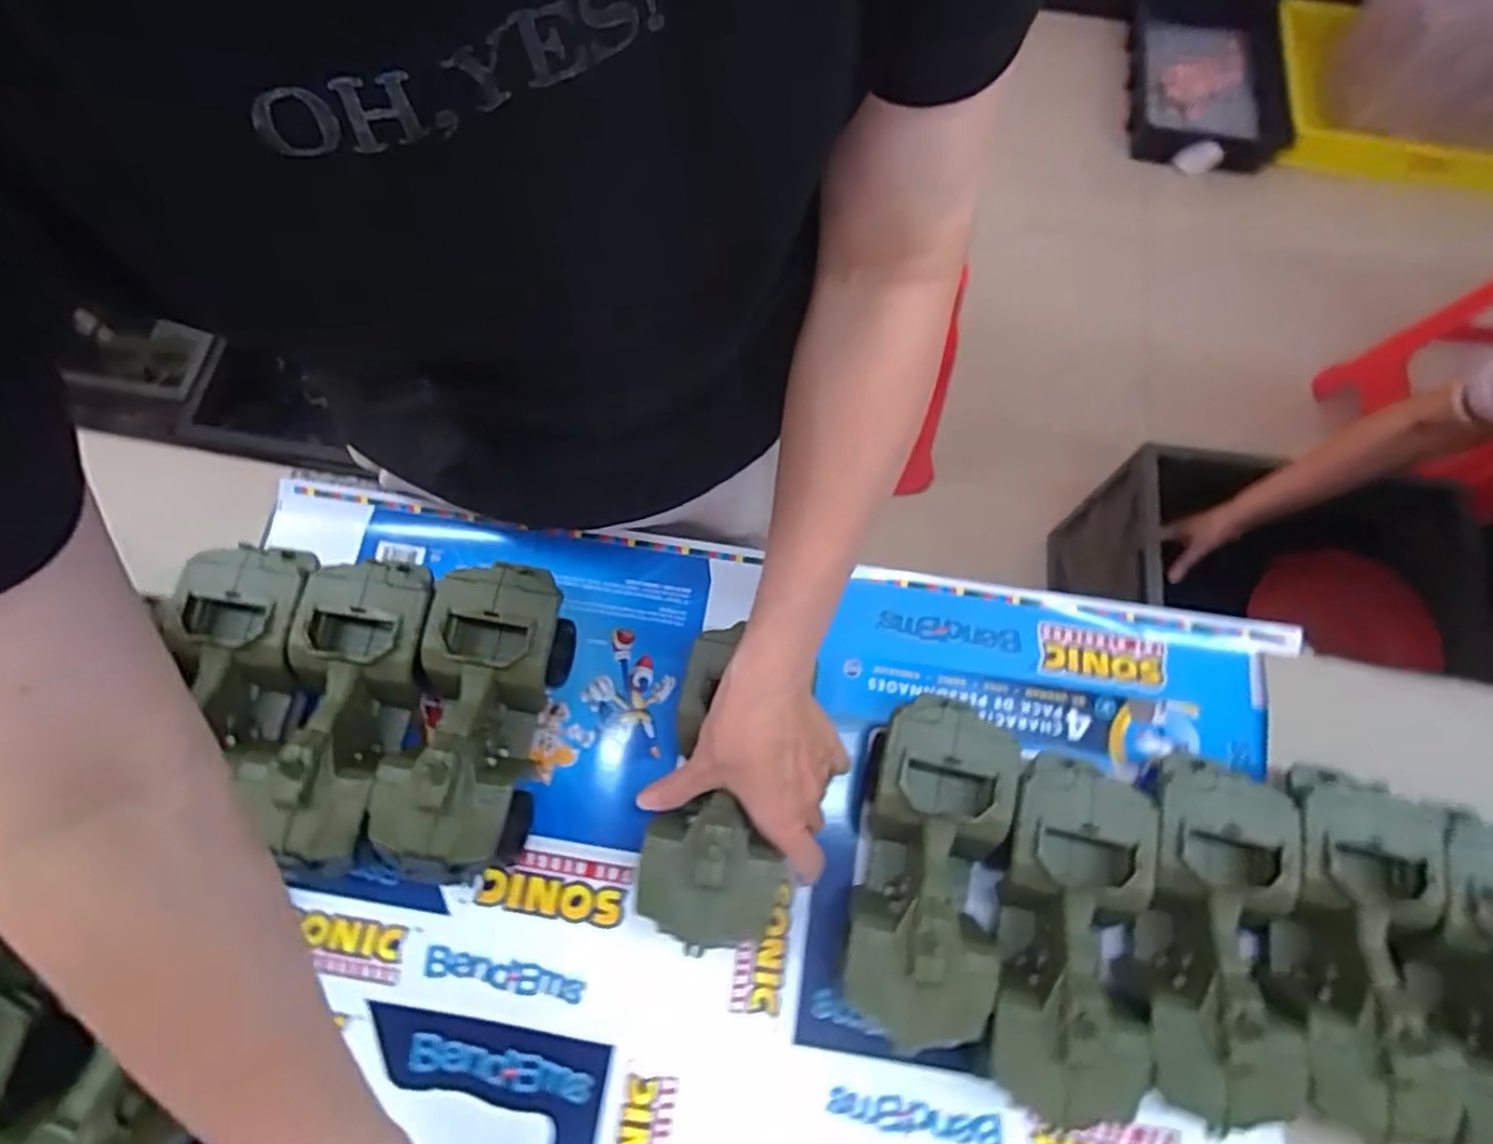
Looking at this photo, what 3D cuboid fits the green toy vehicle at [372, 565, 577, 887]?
[{"bbox_3d":[-0.167,0.092,0.467,0.080,0.078,0.183,8,70,2],"label":"green toy vehicle"}]

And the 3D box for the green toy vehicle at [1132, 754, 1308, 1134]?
[{"bbox_3d":[0.265,0.204,0.429,0.076,0.080,0.183,11,70,3],"label":"green toy vehicle"}]

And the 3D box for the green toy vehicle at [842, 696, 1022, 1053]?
[{"bbox_3d":[0.108,0.170,0.443,0.080,0.078,0.189,14,70,4],"label":"green toy vehicle"}]

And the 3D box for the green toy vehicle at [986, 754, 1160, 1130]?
[{"bbox_3d":[0.181,0.203,0.428,0.079,0.079,0.183,11,70,3],"label":"green toy vehicle"}]

